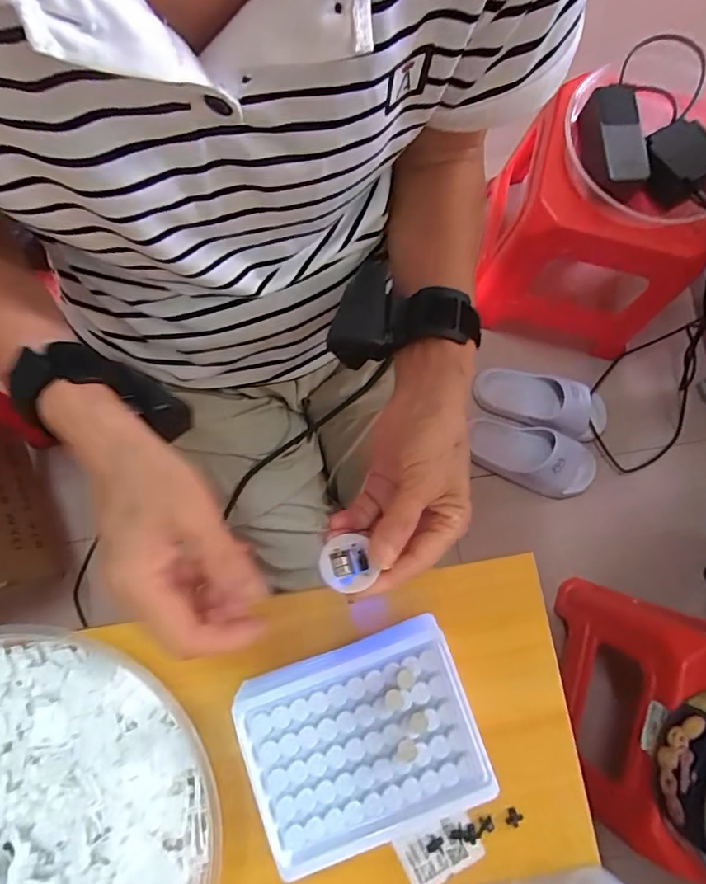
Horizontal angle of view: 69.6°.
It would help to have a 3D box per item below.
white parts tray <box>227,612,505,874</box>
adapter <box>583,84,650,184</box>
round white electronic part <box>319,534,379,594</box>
[{"bbox_3d":[0.007,0.182,0.304,0.129,0.030,0.118,-19,80,-5],"label":"white parts tray"},{"bbox_3d":[0.324,-0.378,0.626,0.053,0.031,0.139,-2,79,-1],"label":"adapter"},{"bbox_3d":[-0.004,0.067,0.278,0.027,0.012,0.030,-19,80,-4],"label":"round white electronic part"}]

